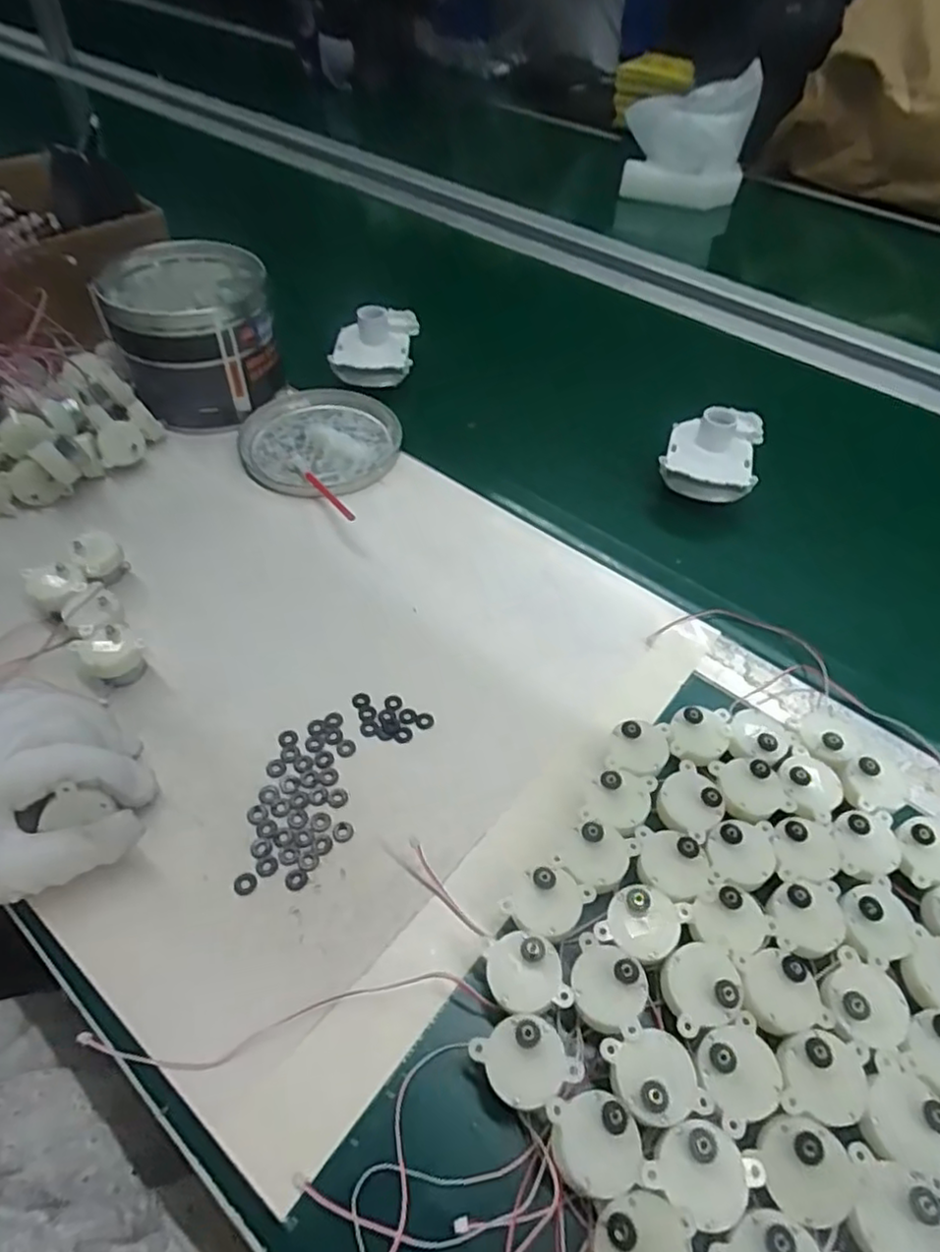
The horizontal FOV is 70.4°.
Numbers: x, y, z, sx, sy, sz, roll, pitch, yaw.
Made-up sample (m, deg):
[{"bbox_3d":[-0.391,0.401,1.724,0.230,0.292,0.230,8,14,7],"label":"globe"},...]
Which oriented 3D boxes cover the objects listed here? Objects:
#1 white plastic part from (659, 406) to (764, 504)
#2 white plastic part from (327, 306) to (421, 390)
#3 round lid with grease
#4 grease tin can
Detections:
[{"bbox_3d":[0.197,-0.144,0.540,0.070,0.043,0.087,19,50,13],"label":"white plastic part"},{"bbox_3d":[-0.089,-0.262,0.614,0.071,0.047,0.086,7,51,2],"label":"white plastic part"},{"bbox_3d":[-0.125,-0.156,0.559,0.127,0.022,0.131,2,51,-2],"label":"round lid with grease"},{"bbox_3d":[-0.229,-0.246,0.559,0.124,0.103,0.131,-24,56,-21],"label":"grease tin can"}]

